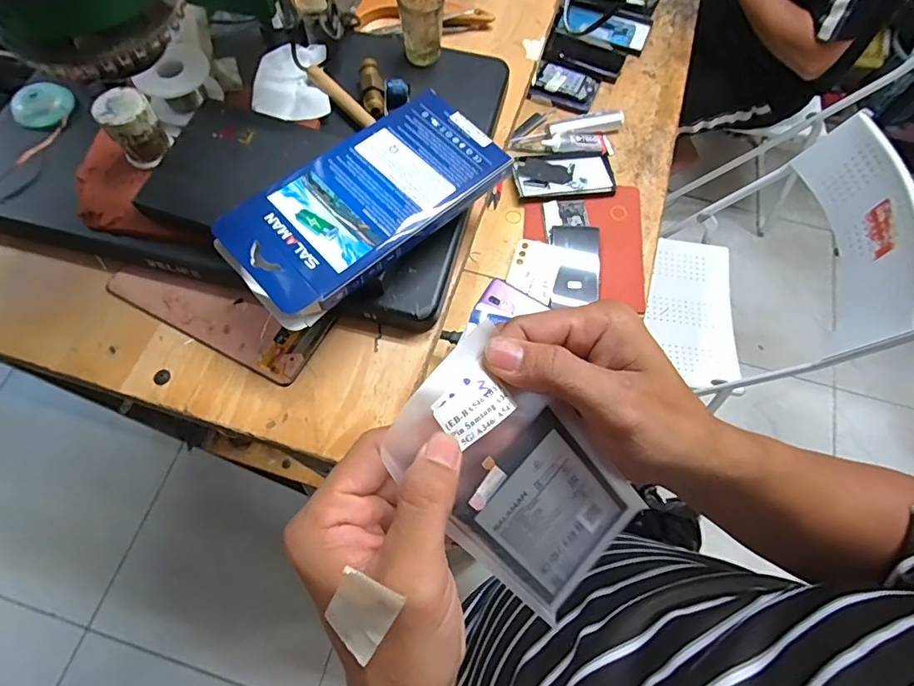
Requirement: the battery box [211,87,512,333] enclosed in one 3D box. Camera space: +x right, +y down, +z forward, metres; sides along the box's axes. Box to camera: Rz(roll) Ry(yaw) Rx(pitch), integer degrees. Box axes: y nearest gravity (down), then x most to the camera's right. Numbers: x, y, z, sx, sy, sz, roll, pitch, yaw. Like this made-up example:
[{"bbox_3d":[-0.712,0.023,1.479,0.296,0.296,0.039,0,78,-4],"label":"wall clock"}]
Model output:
[{"bbox_3d":[-0.057,-0.094,0.317,0.183,0.020,0.088,-39,72,-16],"label":"battery box"}]

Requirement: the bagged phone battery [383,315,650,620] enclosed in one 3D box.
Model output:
[{"bbox_3d":[0.031,0.066,0.236,0.077,0.014,0.137,-46,110,-13],"label":"bagged phone battery"}]

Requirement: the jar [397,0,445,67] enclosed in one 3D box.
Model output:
[{"bbox_3d":[-0.029,-0.260,0.404,0.034,0.048,0.035,0,67,0],"label":"jar"}]

